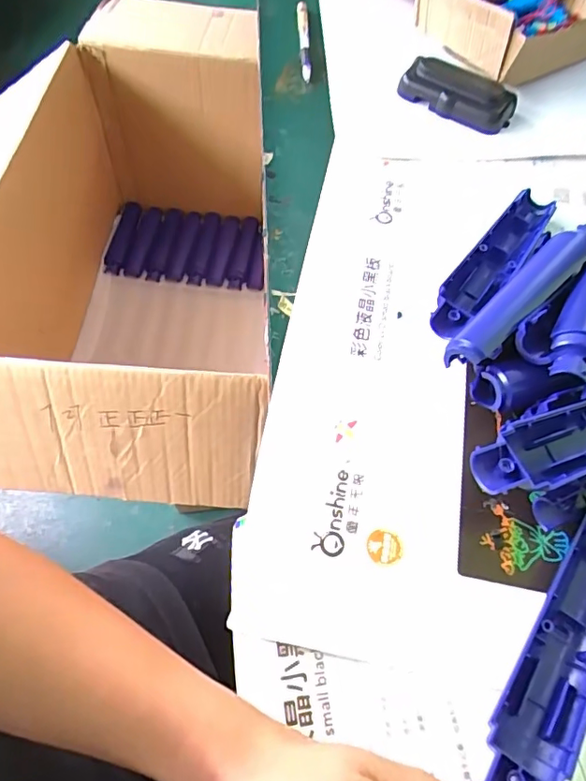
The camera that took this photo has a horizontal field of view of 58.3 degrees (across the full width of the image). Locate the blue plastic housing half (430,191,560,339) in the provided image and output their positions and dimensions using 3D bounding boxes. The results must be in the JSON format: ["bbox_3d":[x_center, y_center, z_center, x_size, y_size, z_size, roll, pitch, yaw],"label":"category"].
[{"bbox_3d":[0.155,-0.097,0.404,0.037,0.022,0.172,36,64,15],"label":"blue plastic housing half"}]

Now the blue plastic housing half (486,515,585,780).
[{"bbox_3d":[0.145,0.135,0.280,0.038,0.018,0.167,34,64,14],"label":"blue plastic housing half"}]

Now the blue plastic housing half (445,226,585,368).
[{"bbox_3d":[0.164,-0.072,0.358,0.029,0.015,0.173,41,68,18],"label":"blue plastic housing half"}]

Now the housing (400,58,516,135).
[{"bbox_3d":[0.157,-0.281,0.500,0.103,0.024,0.050,34,64,14],"label":"housing"}]

